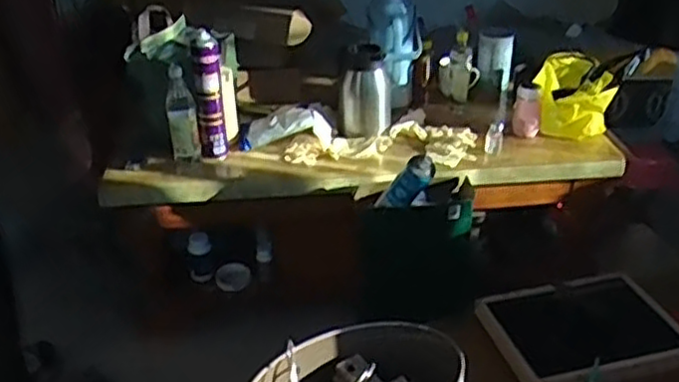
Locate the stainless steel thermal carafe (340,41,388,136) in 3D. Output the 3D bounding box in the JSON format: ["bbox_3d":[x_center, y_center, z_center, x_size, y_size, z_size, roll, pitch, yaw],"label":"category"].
[{"bbox_3d":[0.067,-0.264,1.876,0.127,0.221,0.129,1,30,2],"label":"stainless steel thermal carafe"}]

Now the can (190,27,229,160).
[{"bbox_3d":[-0.311,-0.212,1.735,0.066,0.309,0.057,-4,30,-5],"label":"can"}]

